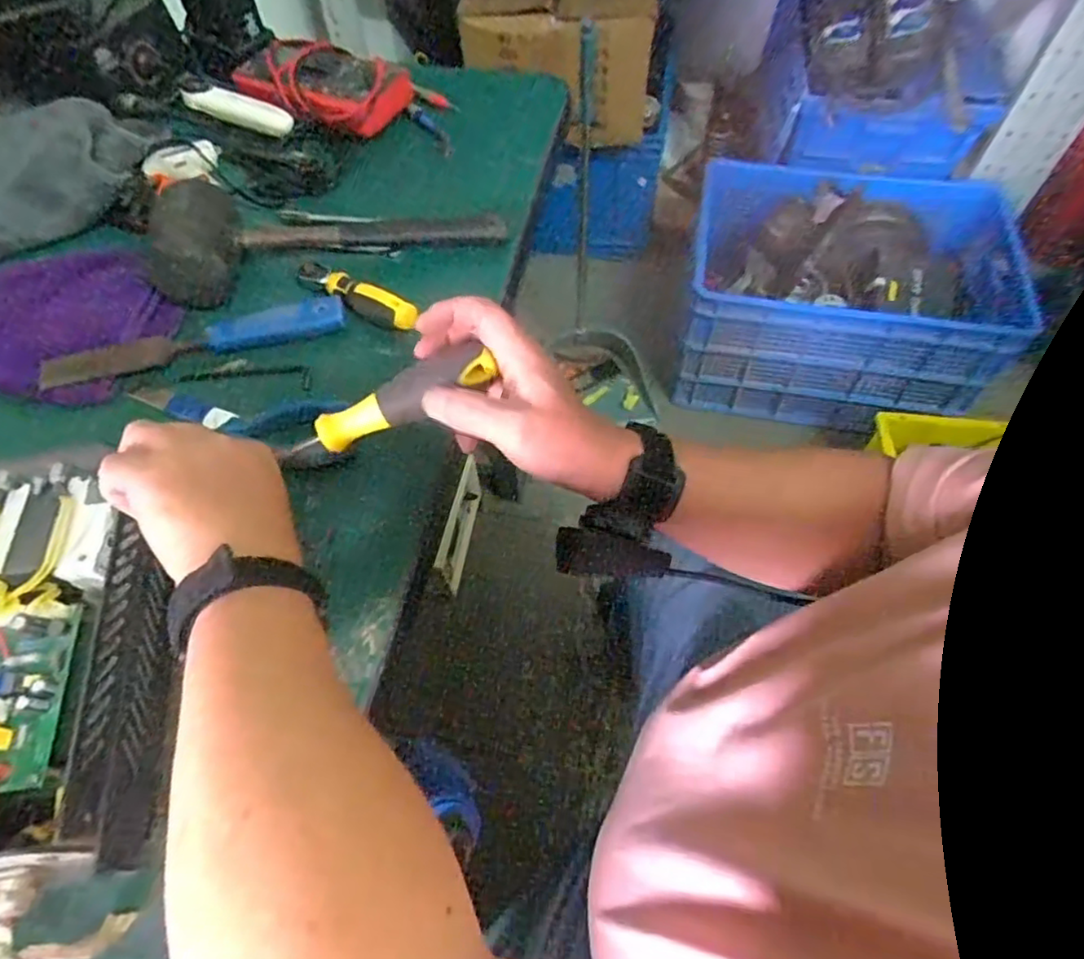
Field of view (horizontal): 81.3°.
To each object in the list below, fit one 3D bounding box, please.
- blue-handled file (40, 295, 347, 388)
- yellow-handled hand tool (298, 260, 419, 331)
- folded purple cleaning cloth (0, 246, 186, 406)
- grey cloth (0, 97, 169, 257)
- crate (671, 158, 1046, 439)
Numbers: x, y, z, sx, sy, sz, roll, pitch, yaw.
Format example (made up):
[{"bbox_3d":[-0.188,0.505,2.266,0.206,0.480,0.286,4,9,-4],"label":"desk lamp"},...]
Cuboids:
[{"bbox_3d":[-0.273,-0.108,0.502,0.228,0.016,0.029,-15,60,-7],"label":"blue-handled file"},{"bbox_3d":[-0.154,-0.153,0.517,0.127,0.026,0.023,30,65,18],"label":"yellow-handled hand tool"},{"bbox_3d":[-0.373,-0.124,0.492,0.144,0.028,0.124,4,59,4],"label":"folded purple cleaning cloth"},{"bbox_3d":[-0.462,-0.285,0.589,0.204,0.053,0.145,-27,62,-13],"label":"grey cloth"},{"bbox_3d":[0.623,-0.409,1.362,0.584,0.329,0.450,11,60,8],"label":"crate"}]

